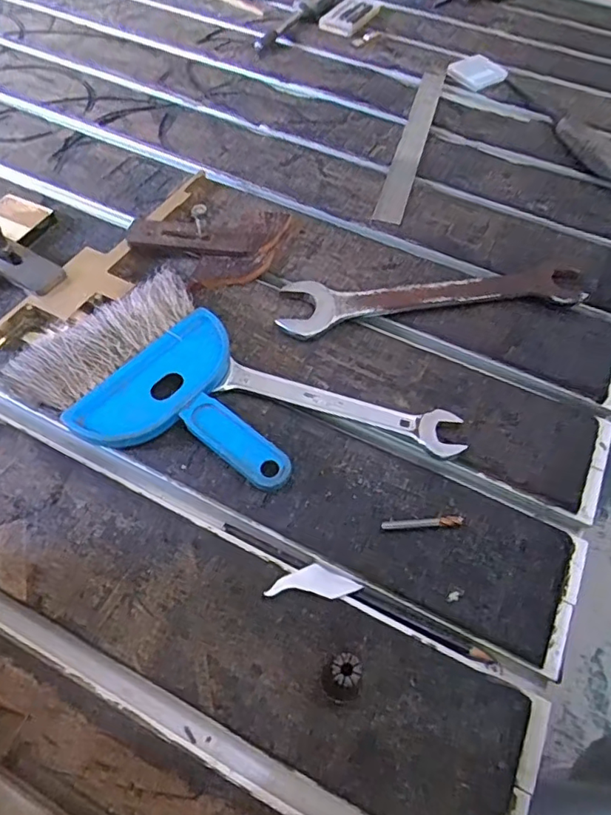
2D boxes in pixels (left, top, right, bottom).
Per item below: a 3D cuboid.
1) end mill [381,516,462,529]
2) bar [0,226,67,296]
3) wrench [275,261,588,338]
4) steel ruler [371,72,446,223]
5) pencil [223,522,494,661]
[{"bbox_3d":[0.071,0.069,0.329,0.050,0.005,0.006,-3,55,-6],"label":"end mill"},{"bbox_3d":[-0.233,-0.122,0.416,0.100,0.026,0.030,28,68,11],"label":"bar"},{"bbox_3d":[0.106,-0.093,0.445,0.253,0.011,0.057,-9,56,-10],"label":"wrench"},{"bbox_3d":[0.118,-0.295,0.594,0.027,0.007,0.311,15,55,7],"label":"steel ruler"},{"bbox_3d":[0.026,0.105,0.318,0.165,0.008,0.008,22,56,12],"label":"pencil"}]

